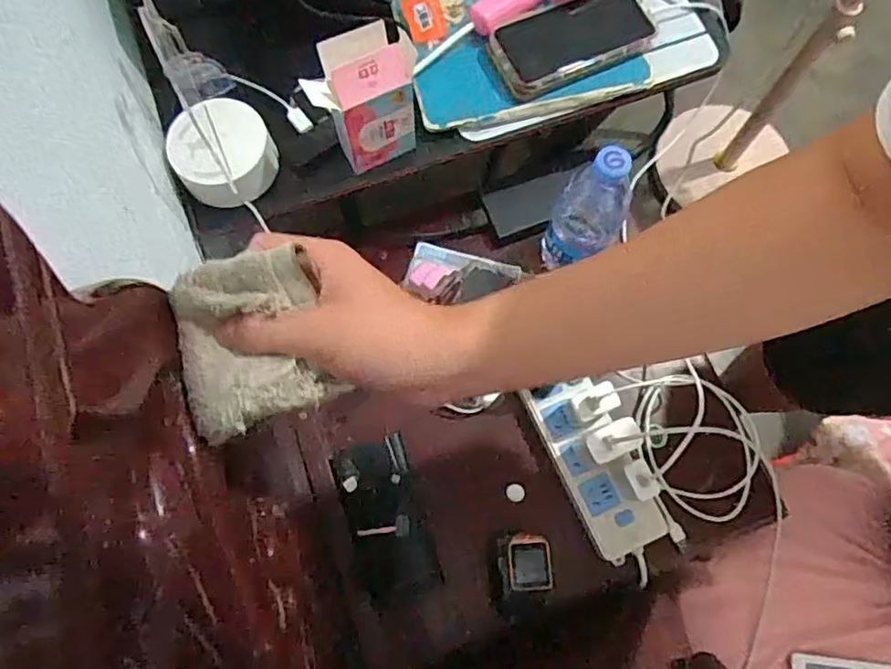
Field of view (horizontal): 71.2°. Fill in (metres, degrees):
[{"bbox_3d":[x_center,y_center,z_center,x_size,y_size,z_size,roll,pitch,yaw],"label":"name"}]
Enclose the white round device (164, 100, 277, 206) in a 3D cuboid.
[{"bbox_3d":[-0.212,-0.170,0.582,0.096,0.045,0.088,0,75,1],"label":"white round device"}]

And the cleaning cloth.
[{"bbox_3d":[-0.099,0.003,0.309,0.074,0.034,0.084,-12,75,-2],"label":"cleaning cloth"}]

